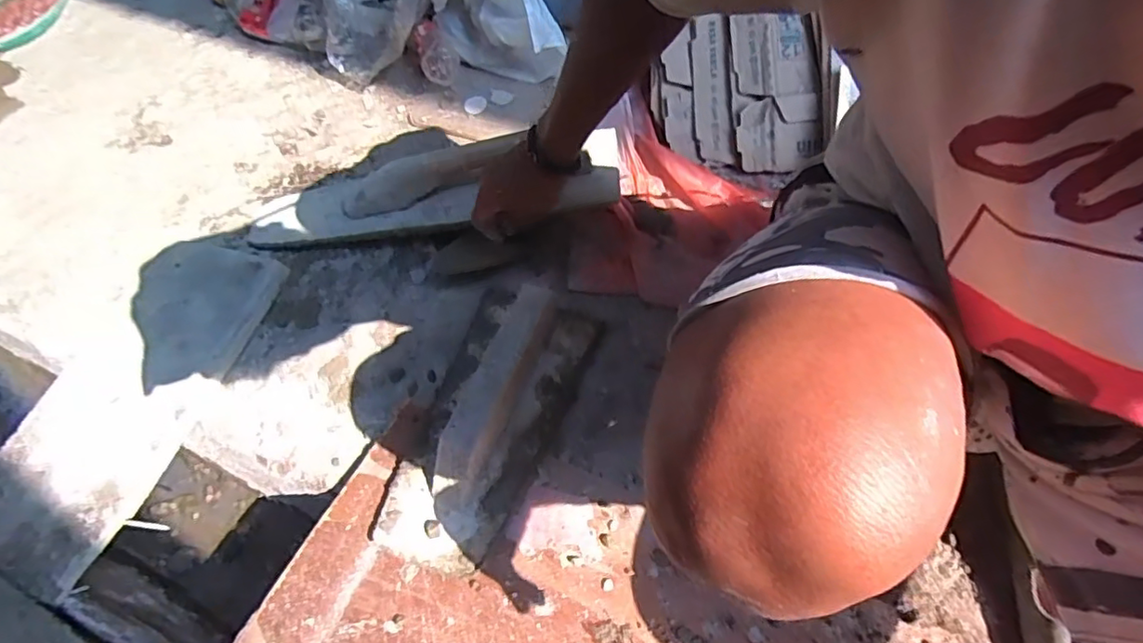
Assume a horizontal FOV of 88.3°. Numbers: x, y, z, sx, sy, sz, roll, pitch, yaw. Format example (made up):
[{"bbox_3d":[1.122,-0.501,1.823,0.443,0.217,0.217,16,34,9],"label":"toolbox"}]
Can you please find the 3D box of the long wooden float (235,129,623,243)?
[{"bbox_3d":[-0.185,-0.165,0.726,0.474,0.073,0.104,-5,51,13],"label":"long wooden float"}]

